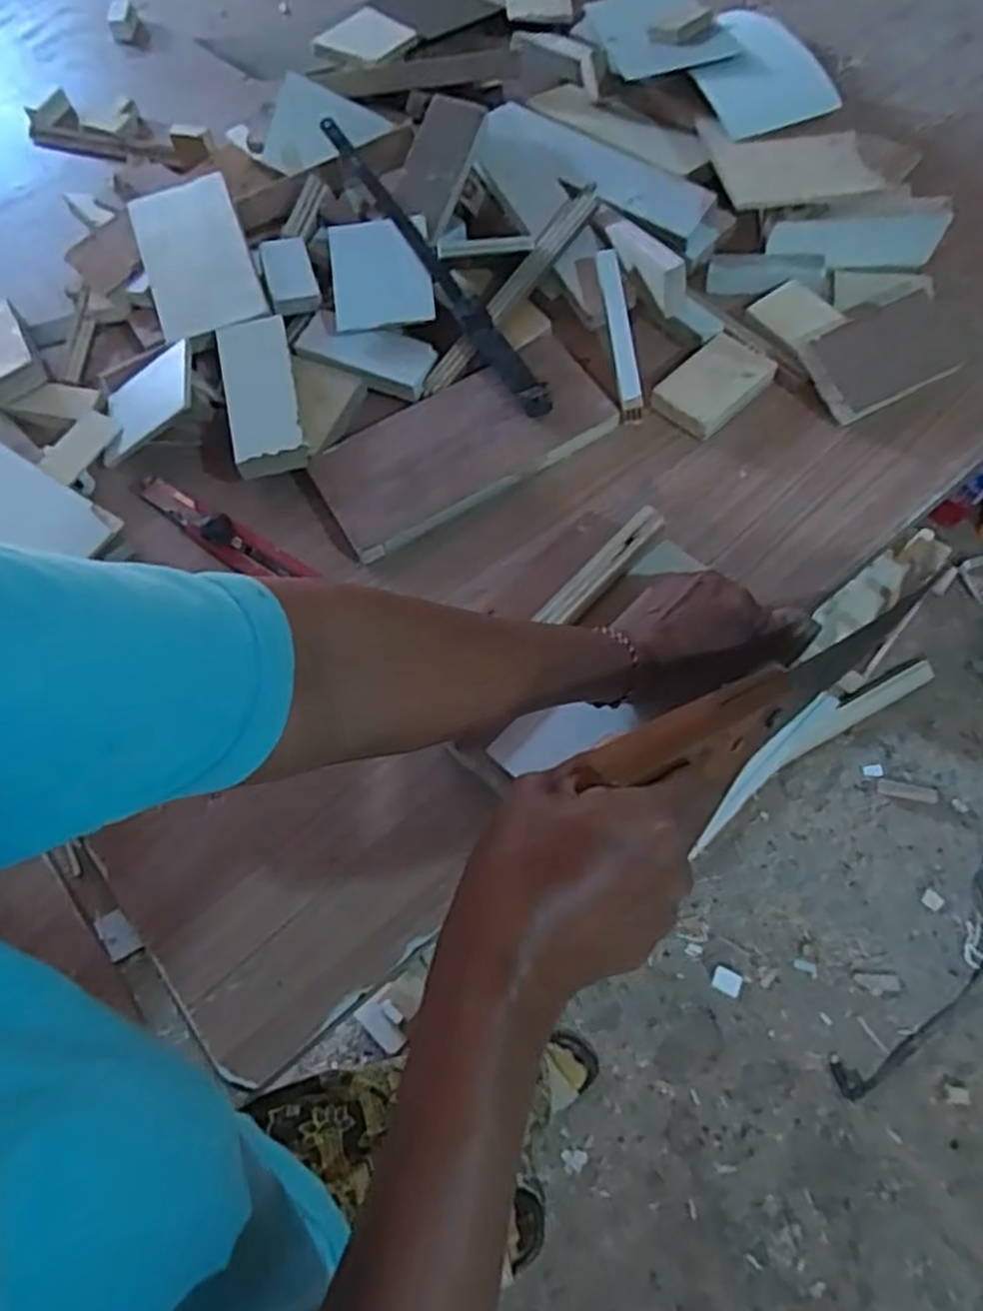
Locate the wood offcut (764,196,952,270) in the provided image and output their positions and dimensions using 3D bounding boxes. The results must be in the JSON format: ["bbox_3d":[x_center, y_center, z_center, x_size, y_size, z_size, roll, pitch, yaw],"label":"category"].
[{"bbox_3d":[0.273,-0.315,0.599,0.123,0.048,0.018,-1,67,3],"label":"wood offcut"}]

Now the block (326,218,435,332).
[{"bbox_3d":[-0.088,-0.300,0.633,0.078,0.078,0.011,-5,41,-1],"label":"block"}]

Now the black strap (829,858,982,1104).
[{"bbox_3d":[0.624,0.444,1.108,0.091,0.010,0.430,42,72,17],"label":"black strap"}]

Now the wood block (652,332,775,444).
[{"bbox_3d":[0.161,-0.196,0.583,0.056,0.022,0.075,40,75,18],"label":"wood block"}]

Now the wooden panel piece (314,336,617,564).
[{"bbox_3d":[-0.022,-0.154,0.575,0.212,0.019,0.099,-32,66,-10],"label":"wooden panel piece"}]

